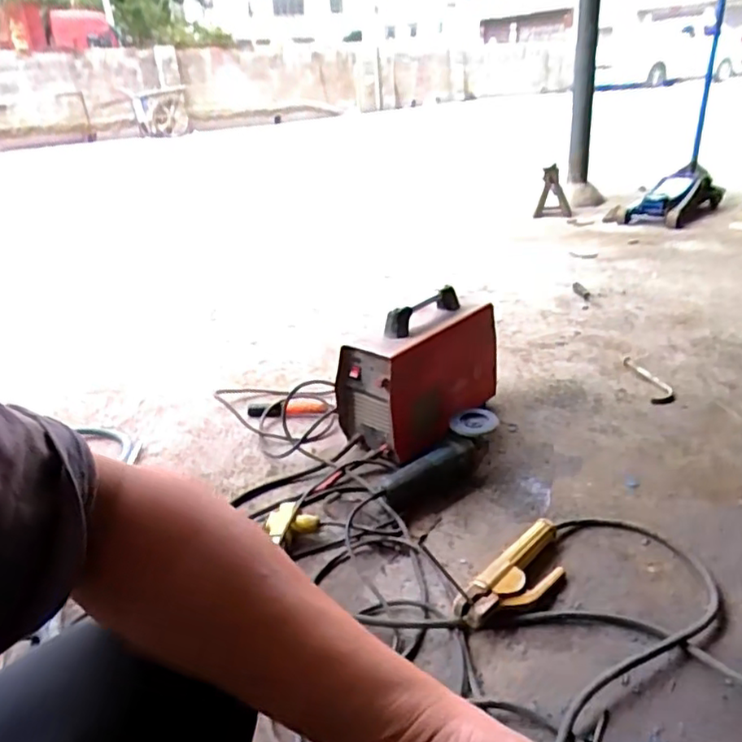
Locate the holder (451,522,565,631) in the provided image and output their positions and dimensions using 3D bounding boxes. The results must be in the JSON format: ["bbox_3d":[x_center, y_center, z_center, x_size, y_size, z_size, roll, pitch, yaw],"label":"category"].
[{"bbox_3d":[0.230,0.311,0.959,0.246,0.043,0.086,-28,34,-36],"label":"holder"}]

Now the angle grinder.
[{"bbox_3d":[0.141,0.175,1.195,0.267,0.108,0.078,-26,33,-34],"label":"angle grinder"}]

